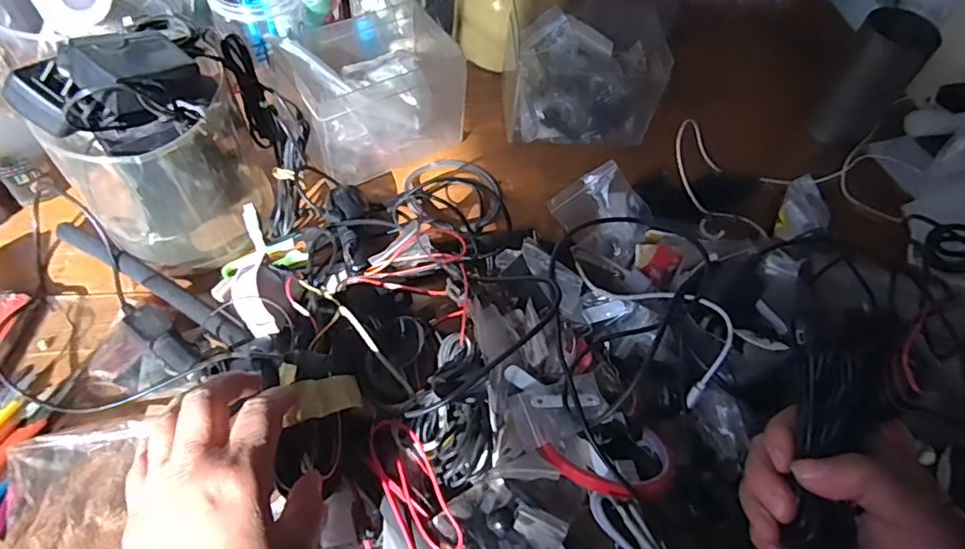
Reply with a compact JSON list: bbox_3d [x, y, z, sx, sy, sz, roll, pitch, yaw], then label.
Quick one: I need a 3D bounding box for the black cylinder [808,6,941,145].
[{"bbox_3d":[0.374,-0.189,0.554,0.063,0.109,0.069,38,59,19],"label":"black cylinder"}]

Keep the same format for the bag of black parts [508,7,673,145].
[{"bbox_3d":[0.092,-0.193,0.548,0.140,0.089,0.104,2,55,-5],"label":"bag of black parts"}]

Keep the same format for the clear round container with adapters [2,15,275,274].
[{"bbox_3d":[-0.220,-0.086,0.402,0.125,0.176,0.106,-36,66,-27],"label":"clear round container with adapters"}]

